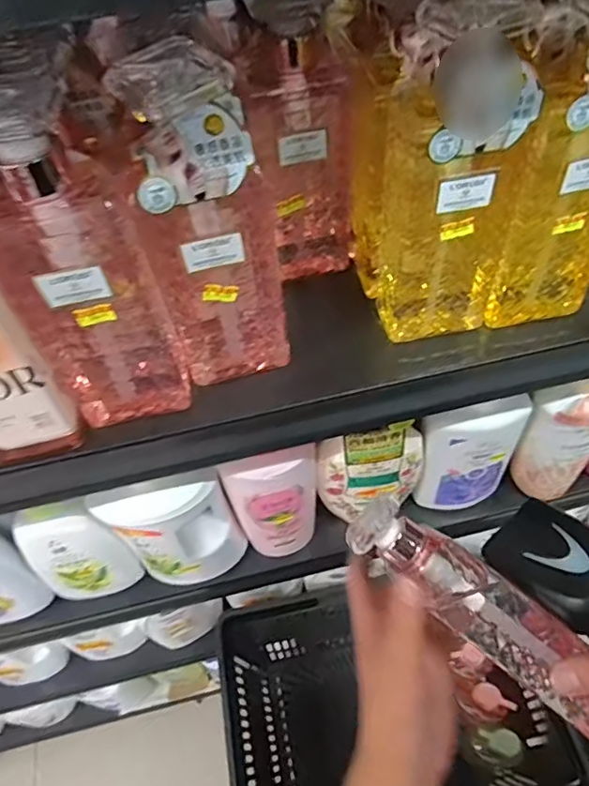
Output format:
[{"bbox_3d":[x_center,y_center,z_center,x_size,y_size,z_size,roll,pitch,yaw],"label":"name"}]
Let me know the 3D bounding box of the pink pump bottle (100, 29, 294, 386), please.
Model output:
[{"bbox_3d":[-0.049,-0.089,0.325,0.077,0.210,0.043,-15,55,-7],"label":"pink pump bottle"}]

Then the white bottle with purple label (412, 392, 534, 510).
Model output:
[{"bbox_3d":[0.203,0.078,0.620,0.109,0.178,0.043,-10,55,-3],"label":"white bottle with purple label"}]

